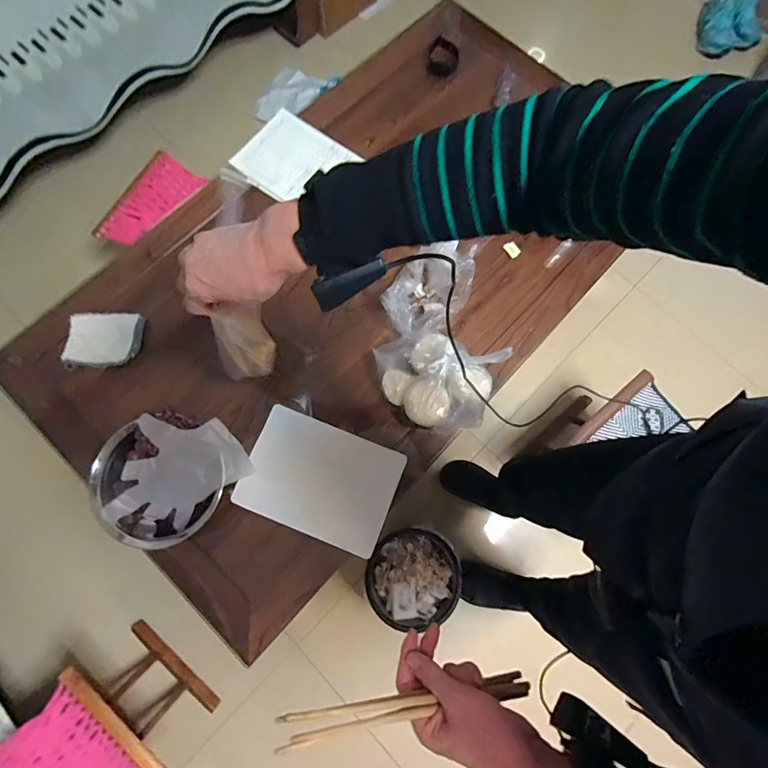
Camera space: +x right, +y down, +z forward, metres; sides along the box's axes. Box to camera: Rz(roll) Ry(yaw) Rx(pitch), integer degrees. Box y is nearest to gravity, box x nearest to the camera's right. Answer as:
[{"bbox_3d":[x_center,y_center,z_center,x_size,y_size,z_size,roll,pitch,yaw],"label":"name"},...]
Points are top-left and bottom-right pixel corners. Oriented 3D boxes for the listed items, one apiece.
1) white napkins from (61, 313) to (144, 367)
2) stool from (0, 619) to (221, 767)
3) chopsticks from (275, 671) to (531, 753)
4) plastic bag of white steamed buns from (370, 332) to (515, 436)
[{"bbox_3d":[-0.567,-0.089,0.851,0.144,0.030,0.104,-4,76,0],"label":"white napkins"},{"bbox_3d":[-0.643,0.834,1.010,0.316,0.324,0.250,43,80,10],"label":"stool"},{"bbox_3d":[0.032,0.284,0.376,0.246,0.024,0.018,8,75,-23],"label":"chopsticks"},{"bbox_3d":[0.093,-0.021,0.785,0.234,0.087,0.178,33,79,8],"label":"plastic bag of white steamed buns"}]

